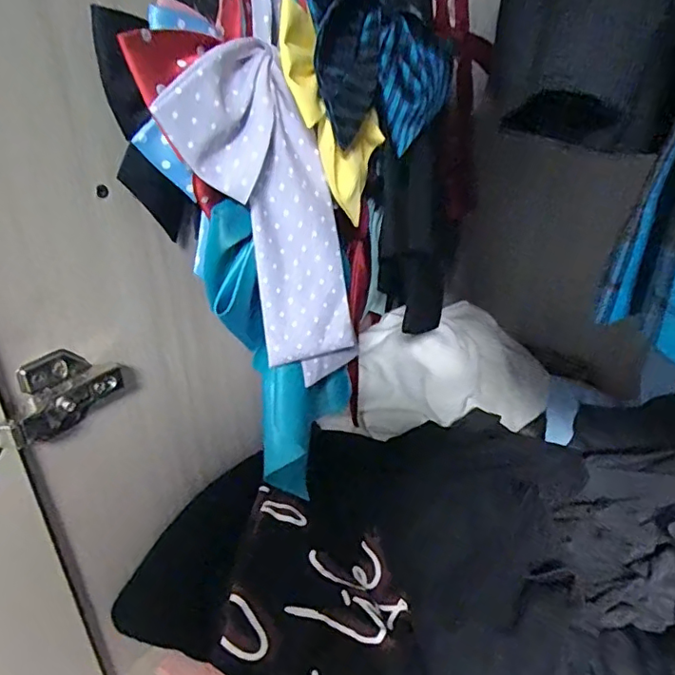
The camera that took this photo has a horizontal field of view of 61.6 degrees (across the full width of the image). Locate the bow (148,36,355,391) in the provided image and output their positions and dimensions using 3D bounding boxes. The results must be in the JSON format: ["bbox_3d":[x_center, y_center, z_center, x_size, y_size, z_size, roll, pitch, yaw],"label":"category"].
[{"bbox_3d":[-0.042,-0.061,0.332,0.101,0.193,0.037,-15,31,-24],"label":"bow"}]

